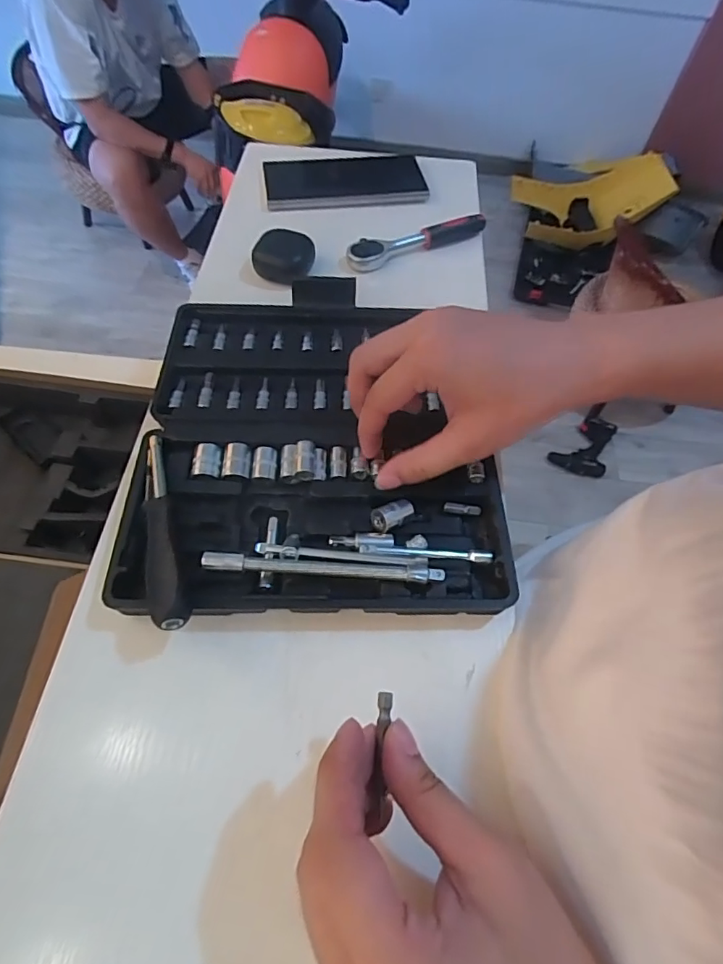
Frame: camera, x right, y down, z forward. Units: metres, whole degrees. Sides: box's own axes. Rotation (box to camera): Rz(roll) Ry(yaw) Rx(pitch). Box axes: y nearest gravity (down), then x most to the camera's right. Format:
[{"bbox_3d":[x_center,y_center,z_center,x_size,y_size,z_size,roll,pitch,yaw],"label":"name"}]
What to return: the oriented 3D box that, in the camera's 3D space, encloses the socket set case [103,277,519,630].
[{"bbox_3d":[-0.035,-0.038,0.341,0.220,0.035,0.253,-3,59,-6],"label":"socket set case"}]

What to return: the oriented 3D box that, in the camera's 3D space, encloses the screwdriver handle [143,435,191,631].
[{"bbox_3d":[-0.114,0.023,0.289,0.019,0.022,0.124,-15,60,-13],"label":"screwdriver handle"}]

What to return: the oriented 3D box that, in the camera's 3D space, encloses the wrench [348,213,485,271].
[{"bbox_3d":[0.052,-0.220,0.474,0.140,0.017,0.020,-23,63,-17],"label":"wrench"}]

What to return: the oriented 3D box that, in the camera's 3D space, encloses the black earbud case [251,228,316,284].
[{"bbox_3d":[-0.067,-0.194,0.444,0.046,0.022,0.040,18,59,7],"label":"black earbud case"}]

